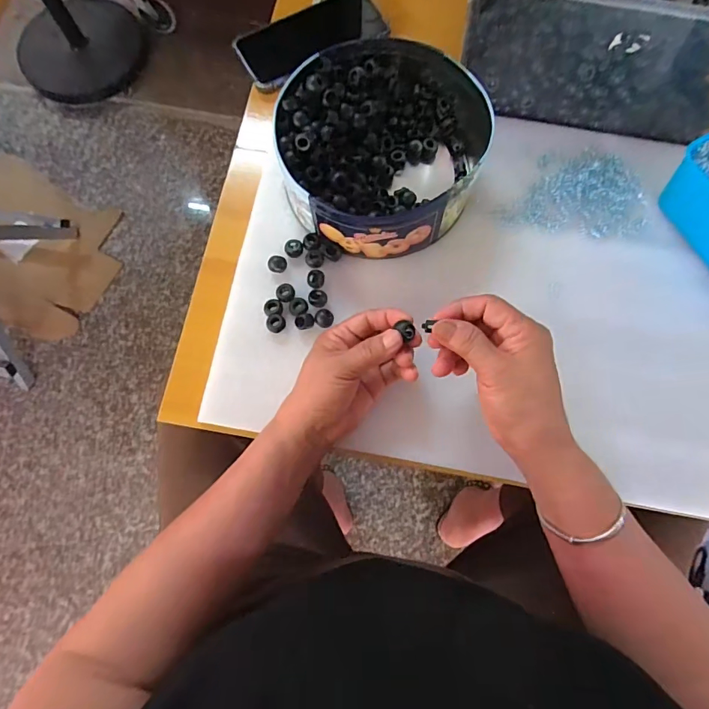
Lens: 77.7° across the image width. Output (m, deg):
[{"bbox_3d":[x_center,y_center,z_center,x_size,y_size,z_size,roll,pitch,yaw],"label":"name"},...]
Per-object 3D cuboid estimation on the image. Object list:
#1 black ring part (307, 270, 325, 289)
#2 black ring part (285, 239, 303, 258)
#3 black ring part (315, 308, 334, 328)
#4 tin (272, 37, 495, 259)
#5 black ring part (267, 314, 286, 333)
[{"bbox_3d":[-0.037,-0.071,0.422,0.016,0.011,0.017,0,75,0],"label":"black ring part"},{"bbox_3d":[-0.059,-0.104,0.427,0.017,0.009,0.018,0,75,0],"label":"black ring part"},{"bbox_3d":[-0.028,-0.033,0.412,0.017,0.013,0.019,2,75,0],"label":"black ring part"},{"bbox_3d":[0.028,-0.194,0.418,0.188,0.078,0.193,13,76,3],"label":"tin"},{"bbox_3d":[-0.073,-0.029,0.412,0.017,0.007,0.016,0,75,0],"label":"black ring part"}]

